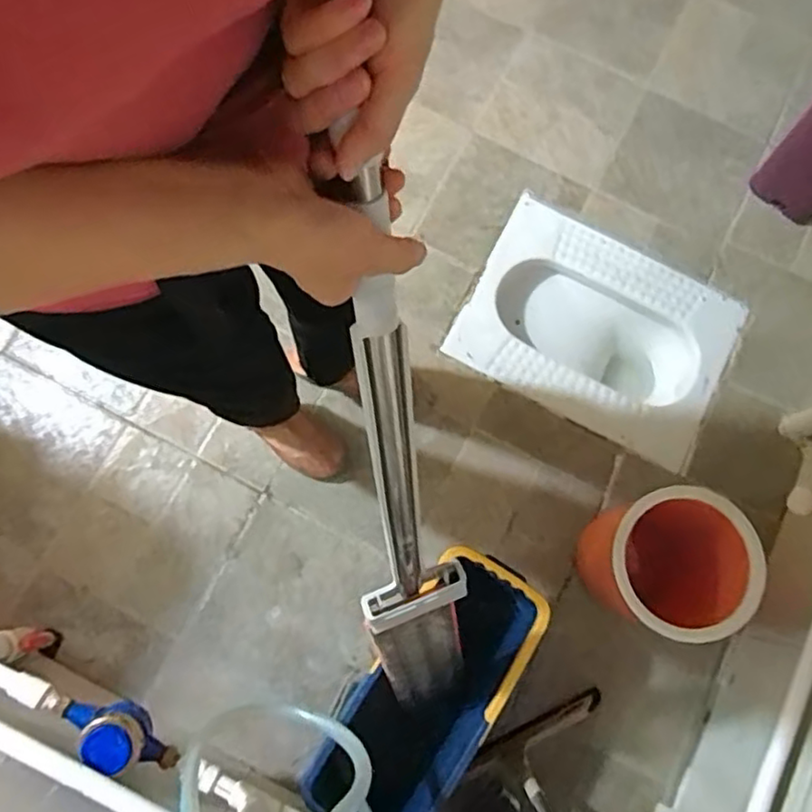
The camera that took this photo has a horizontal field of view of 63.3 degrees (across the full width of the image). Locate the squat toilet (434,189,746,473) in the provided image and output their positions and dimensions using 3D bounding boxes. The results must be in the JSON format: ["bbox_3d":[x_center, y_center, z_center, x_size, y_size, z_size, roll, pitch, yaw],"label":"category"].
[{"bbox_3d":[0.373,-0.138,1.349,0.506,0.132,0.385,27,79,6],"label":"squat toilet"}]

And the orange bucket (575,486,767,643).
[{"bbox_3d":[0.410,0.251,1.056,0.213,0.275,0.197,0,78,-1],"label":"orange bucket"}]

